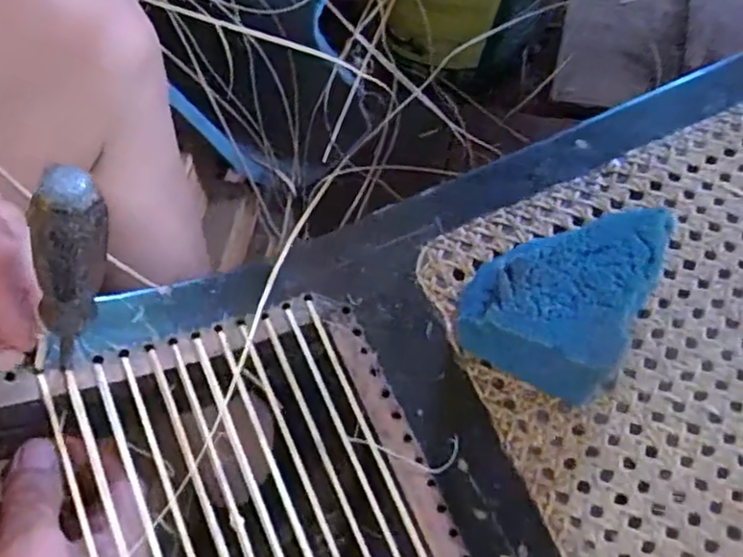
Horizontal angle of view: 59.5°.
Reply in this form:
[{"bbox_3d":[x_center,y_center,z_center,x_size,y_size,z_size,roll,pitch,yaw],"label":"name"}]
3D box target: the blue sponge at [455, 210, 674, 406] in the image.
[{"bbox_3d":[0.094,0.005,0.331,0.084,0.052,0.091,22,72,8],"label":"blue sponge"}]

